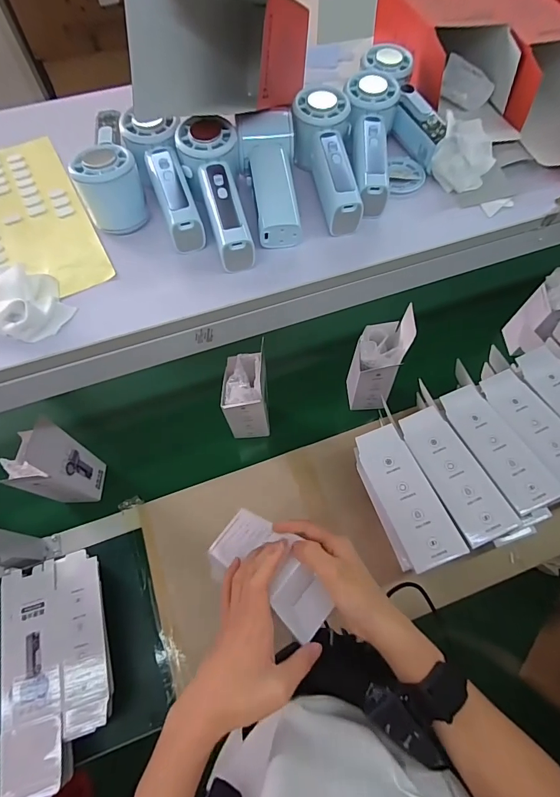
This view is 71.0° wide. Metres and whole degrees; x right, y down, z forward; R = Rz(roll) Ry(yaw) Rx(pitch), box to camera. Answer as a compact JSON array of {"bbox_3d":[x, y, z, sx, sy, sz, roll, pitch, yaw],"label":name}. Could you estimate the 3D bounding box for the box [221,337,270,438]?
[{"bbox_3d":[-0.058,0.003,0.718,0.077,0.193,0.076,-3,63,-2],"label":"box"}]

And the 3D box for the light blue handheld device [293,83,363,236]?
[{"bbox_3d":[0.052,-0.236,0.403,0.052,0.050,0.154,-10,77,-4],"label":"light blue handheld device"}]

